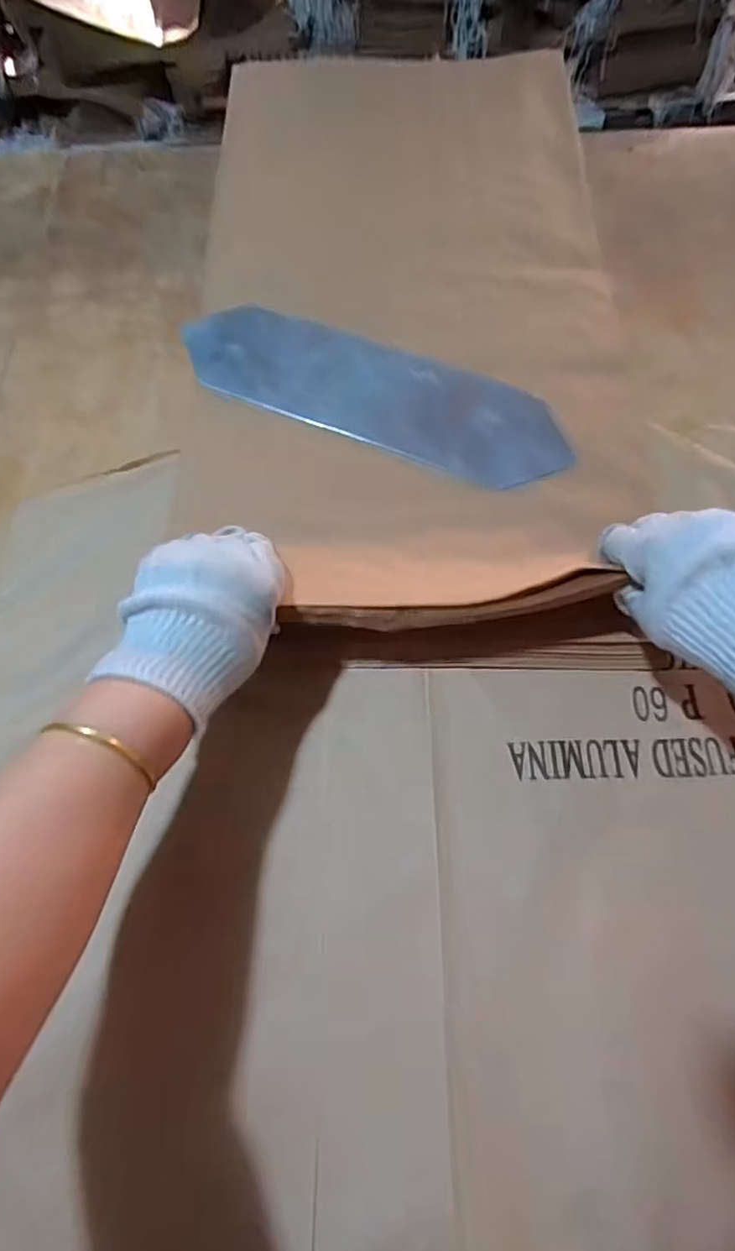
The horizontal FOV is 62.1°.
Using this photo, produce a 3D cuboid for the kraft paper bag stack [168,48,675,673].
[{"bbox_3d":[0.038,-0.289,0.540,0.346,0.057,0.671,-3,69,-1],"label":"kraft paper bag stack"}]

